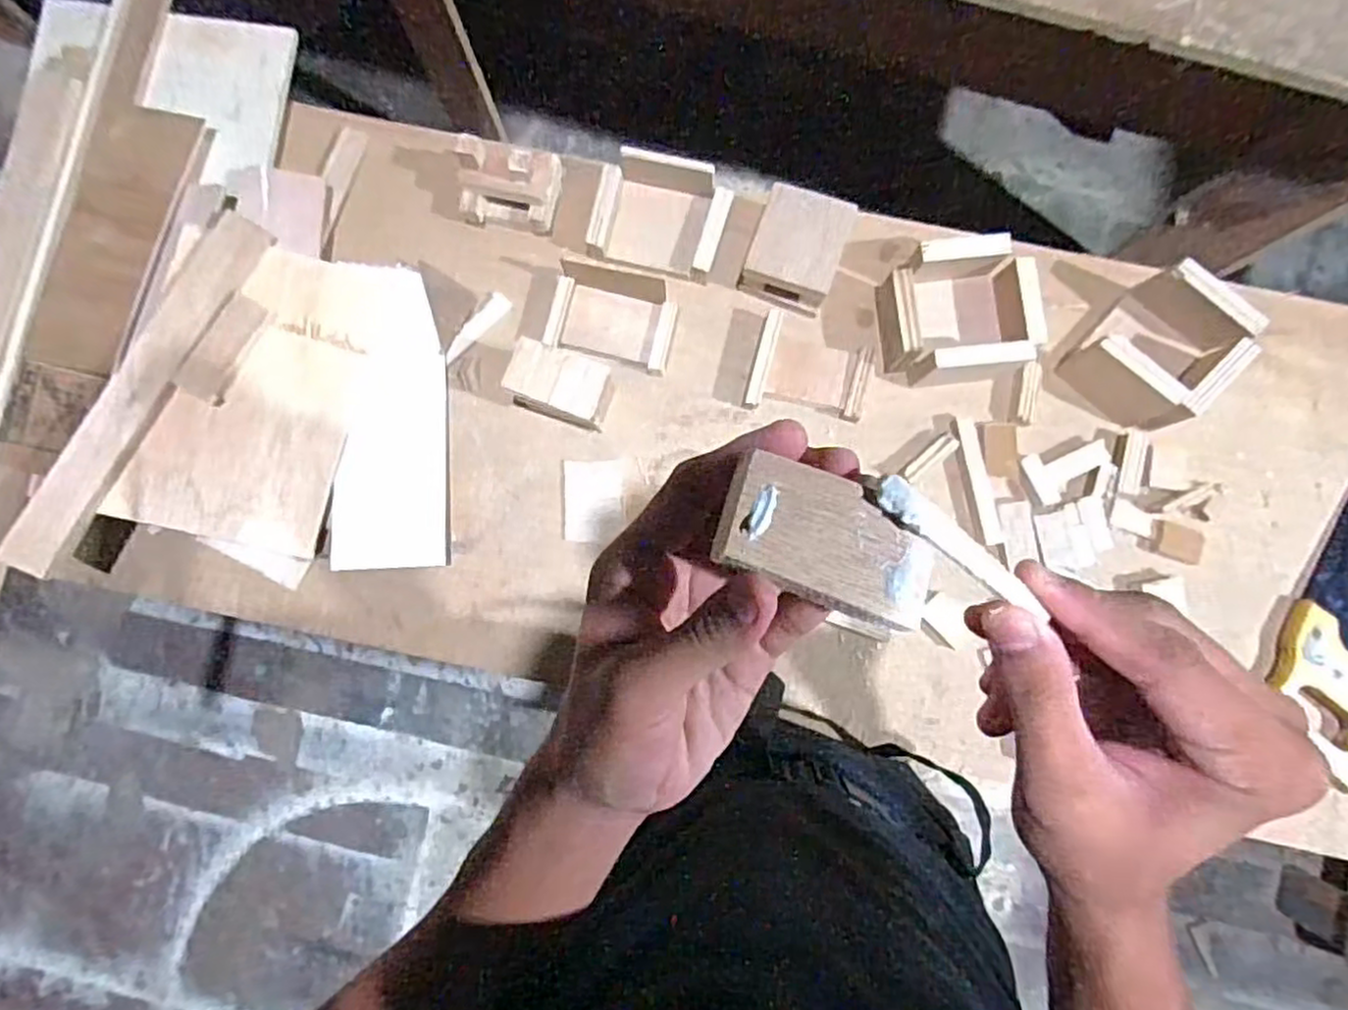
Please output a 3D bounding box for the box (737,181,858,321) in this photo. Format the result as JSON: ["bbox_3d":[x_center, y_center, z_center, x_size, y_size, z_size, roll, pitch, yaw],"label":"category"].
[{"bbox_3d":[0.118,-0.246,0.677,0.086,0.054,0.096,21,86,3],"label":"box"}]

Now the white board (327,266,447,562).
[{"bbox_3d":[-0.271,-0.086,0.687,0.100,0.016,0.291,1,85,-15],"label":"white board"}]

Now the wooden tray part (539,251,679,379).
[{"bbox_3d":[-0.059,-0.187,0.681,0.123,0.041,0.087,13,86,2],"label":"wooden tray part"}]

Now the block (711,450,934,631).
[{"bbox_3d":[0.049,0.011,0.216,0.065,0.011,0.037,19,87,2],"label":"block"}]

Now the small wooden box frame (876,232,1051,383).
[{"bbox_3d":[0.271,-0.186,0.675,0.133,0.060,0.121,-5,86,1],"label":"small wooden box frame"}]

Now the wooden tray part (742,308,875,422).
[{"bbox_3d":[0.134,-0.134,0.695,0.114,0.029,0.094,12,86,2],"label":"wooden tray part"}]

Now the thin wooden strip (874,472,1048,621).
[{"bbox_3d":[0.090,0.013,0.221,0.063,0.004,0.011,37,88,-8],"label":"thin wooden strip"}]

